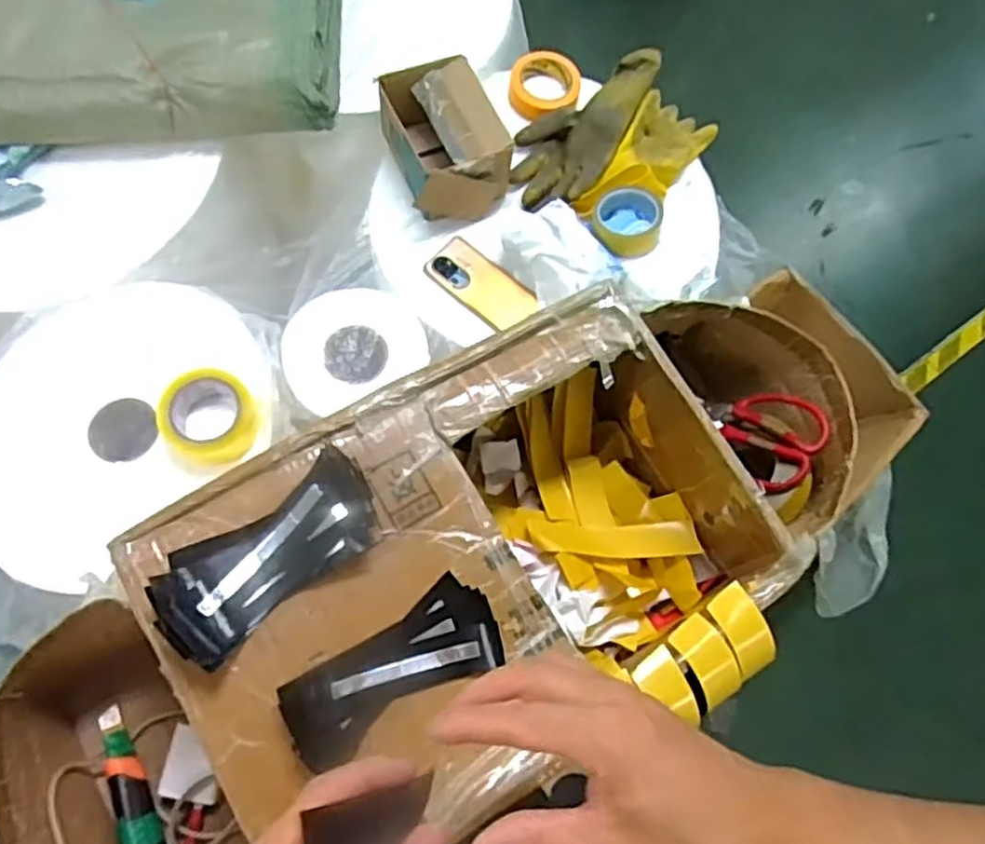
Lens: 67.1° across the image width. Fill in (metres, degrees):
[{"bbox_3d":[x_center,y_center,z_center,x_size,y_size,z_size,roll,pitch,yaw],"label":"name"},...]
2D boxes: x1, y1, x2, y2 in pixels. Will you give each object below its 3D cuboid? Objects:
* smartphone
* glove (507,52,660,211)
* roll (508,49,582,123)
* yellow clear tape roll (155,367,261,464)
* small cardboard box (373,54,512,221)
[{"bbox_3d":[-0.016,-0.187,1.018,0.157,0.012,0.078,40,73,8],"label":"smartphone"},{"bbox_3d":[0.131,-0.438,1.087,0.133,0.047,0.296,32,72,5],"label":"glove"},{"bbox_3d":[0.079,-0.514,1.129,0.107,0.034,0.115,2,72,-5],"label":"roll"},{"bbox_3d":[-0.343,-0.005,0.902,0.110,0.042,0.107,2,72,-5],"label":"yellow clear tape roll"},{"bbox_3d":[-0.065,-0.386,1.025,0.144,0.093,0.204,-15,74,-10],"label":"small cardboard box"}]

